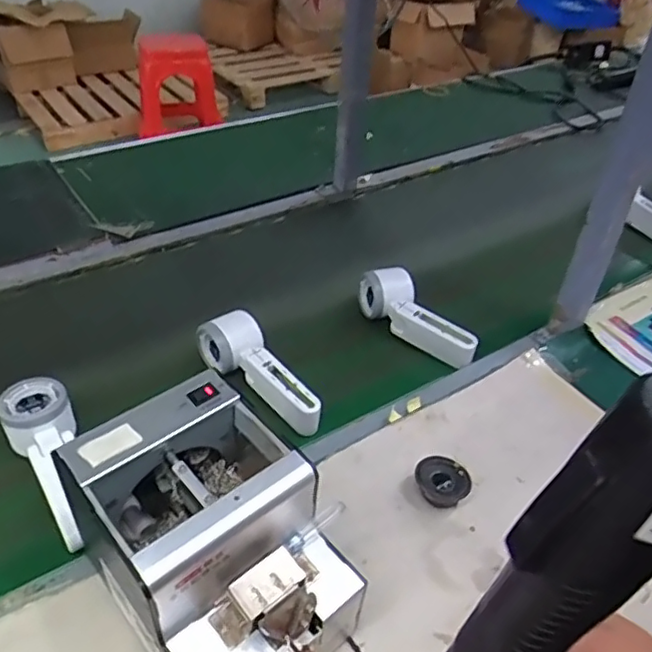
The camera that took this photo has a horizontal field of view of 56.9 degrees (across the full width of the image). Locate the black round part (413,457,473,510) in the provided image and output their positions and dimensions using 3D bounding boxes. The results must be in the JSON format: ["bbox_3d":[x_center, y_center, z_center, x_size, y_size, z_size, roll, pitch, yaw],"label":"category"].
[{"bbox_3d":[0.105,0.143,0.546,0.049,0.023,0.043,13,40,12],"label":"black round part"}]

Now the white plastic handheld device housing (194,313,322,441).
[{"bbox_3d":[-0.060,0.045,0.624,0.059,0.055,0.173,-28,48,-33],"label":"white plastic handheld device housing"}]

